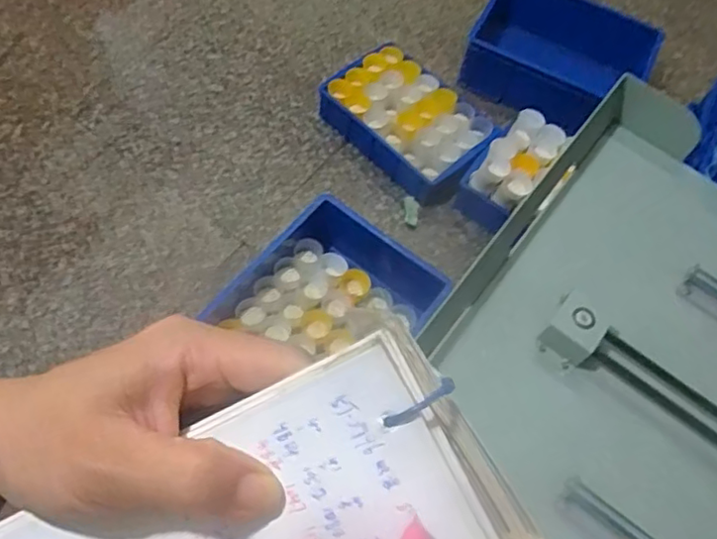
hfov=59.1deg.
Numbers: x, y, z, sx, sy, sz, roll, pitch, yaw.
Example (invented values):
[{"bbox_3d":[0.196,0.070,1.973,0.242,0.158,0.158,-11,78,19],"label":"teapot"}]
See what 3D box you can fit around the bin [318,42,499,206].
[{"bbox_3d":[0.119,-0.359,1.571,0.266,0.117,0.413,-37,72,-23],"label":"bin"}]

